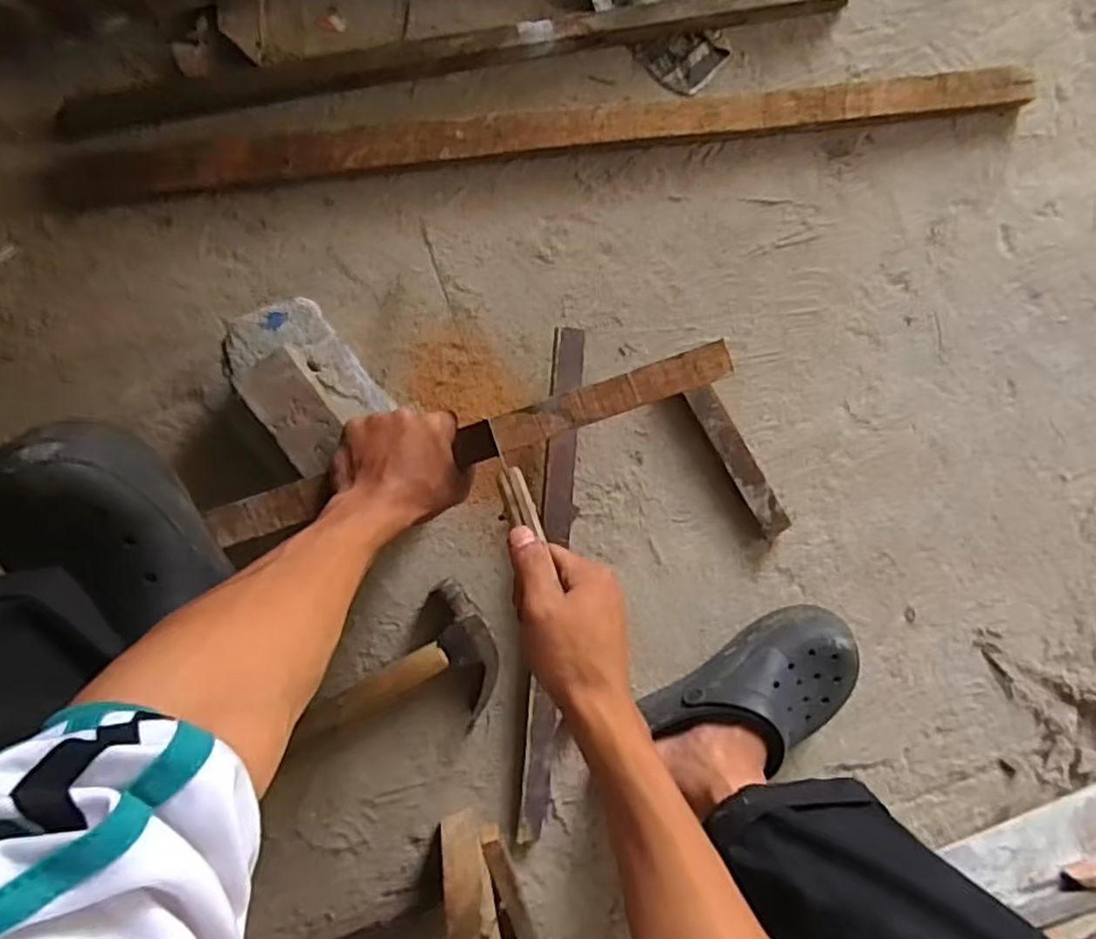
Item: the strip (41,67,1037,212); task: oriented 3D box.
[{"bbox_3d":[0.039,-0.340,0.675,0.980,0.035,0.044,-10,91,-10],"label":"strip"}]

